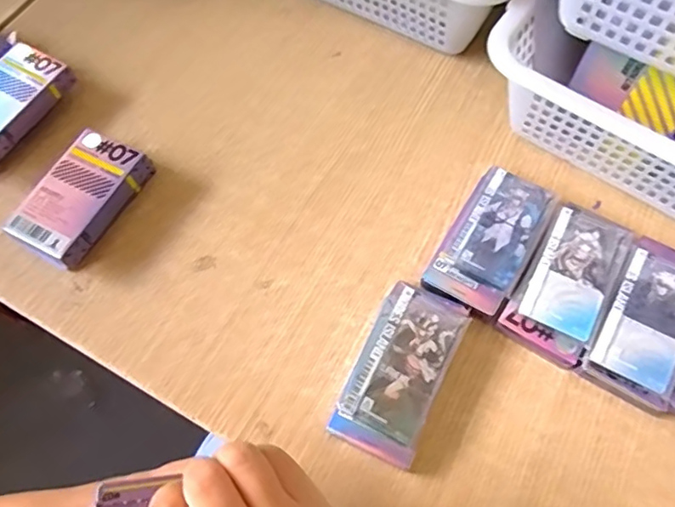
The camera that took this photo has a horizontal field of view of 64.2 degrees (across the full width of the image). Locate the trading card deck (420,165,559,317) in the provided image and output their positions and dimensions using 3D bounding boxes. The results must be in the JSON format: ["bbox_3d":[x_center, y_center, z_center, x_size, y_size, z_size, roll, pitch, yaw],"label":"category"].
[{"bbox_3d":[0.123,-0.009,0.432,0.062,0.036,0.117,31,69,14],"label":"trading card deck"}]

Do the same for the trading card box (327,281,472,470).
[{"bbox_3d":[0.046,0.083,0.388,0.062,0.037,0.121,23,67,11],"label":"trading card box"}]

